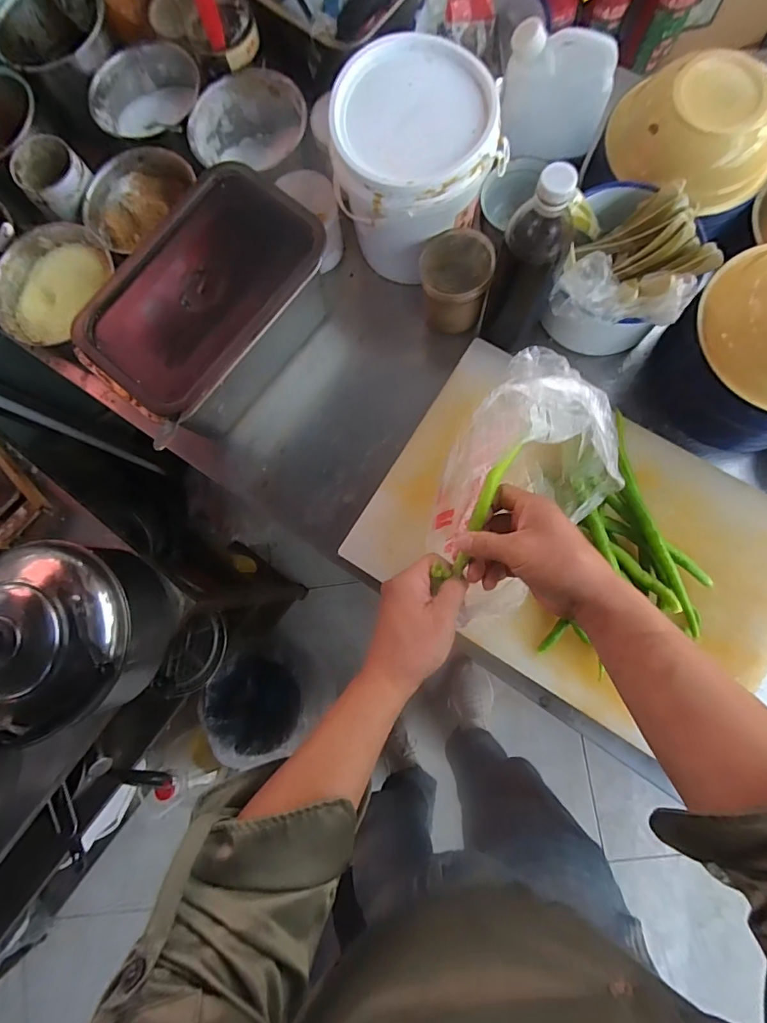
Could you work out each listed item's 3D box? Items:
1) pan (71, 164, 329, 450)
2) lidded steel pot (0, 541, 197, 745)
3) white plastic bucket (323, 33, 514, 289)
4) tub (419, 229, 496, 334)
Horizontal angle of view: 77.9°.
[{"bbox_3d":[-0.198,-0.234,0.570,0.163,0.117,0.274,37,86,9],"label":"pan"},{"bbox_3d":[-0.402,0.153,0.610,0.197,0.188,0.214,-7,81,4],"label":"lidded steel pot"},{"bbox_3d":[0.035,-0.387,0.560,0.169,0.181,0.168,-34,80,-1],"label":"white plastic bucket"},{"bbox_3d":[0.089,-0.279,0.589,0.079,0.110,0.092,16,83,7],"label":"tub"}]

